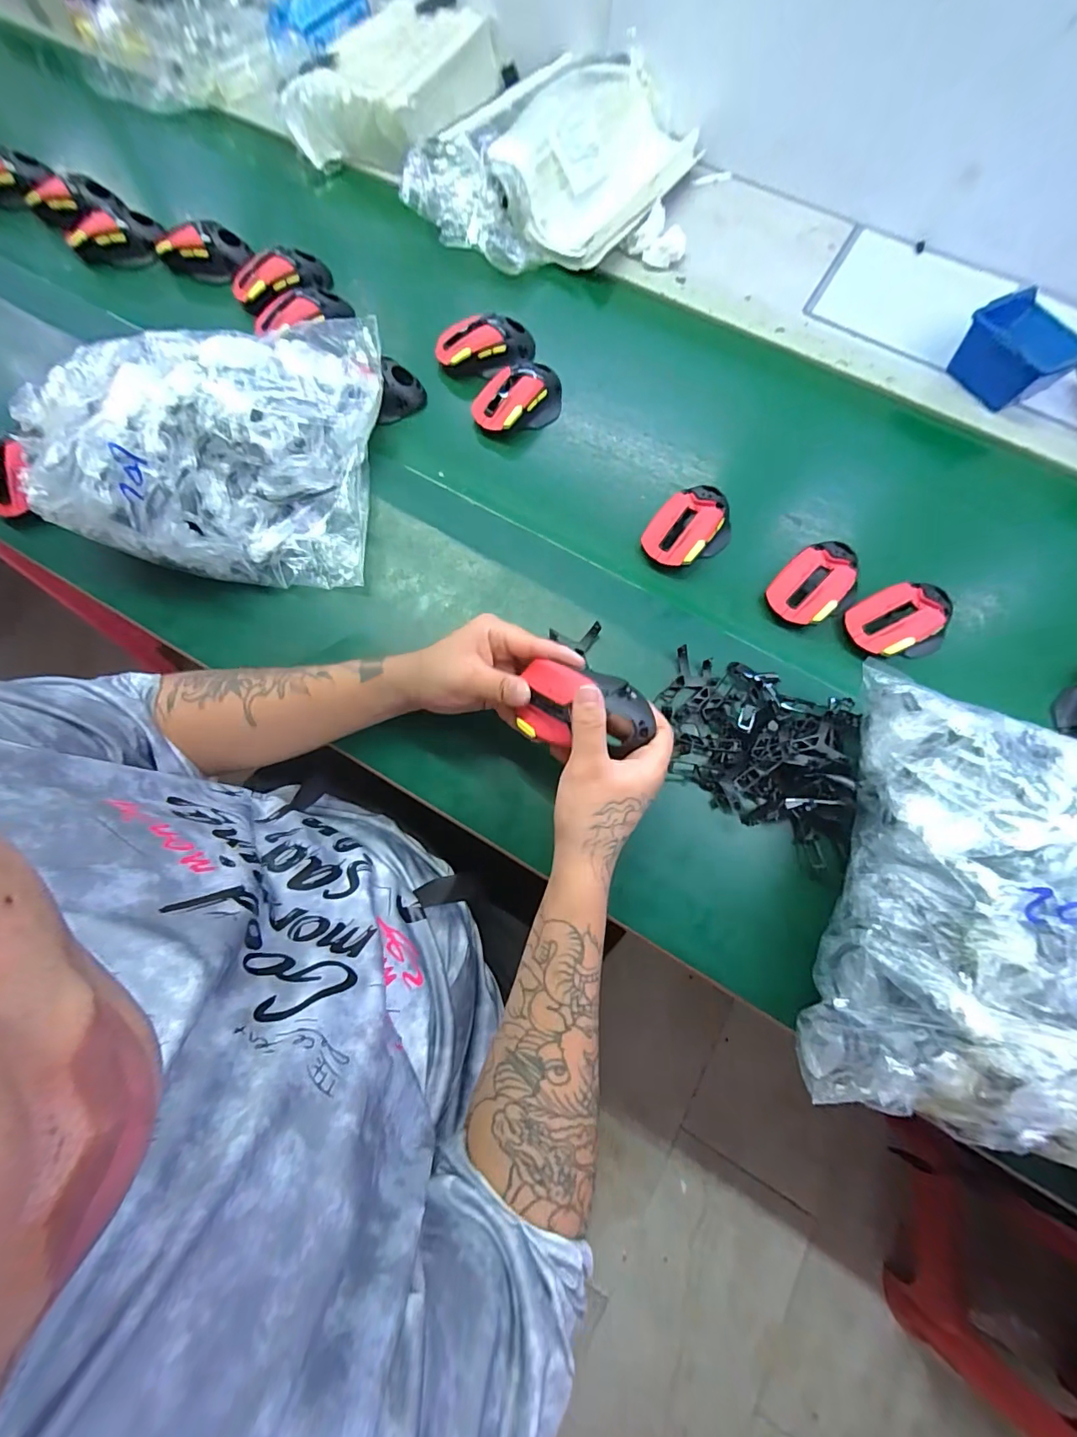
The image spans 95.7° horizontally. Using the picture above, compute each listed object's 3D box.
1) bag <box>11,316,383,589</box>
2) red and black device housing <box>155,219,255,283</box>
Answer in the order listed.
[{"bbox_3d":[-0.327,-0.282,0.501,0.292,0.129,0.268,2,73,-1],"label":"bag"},{"bbox_3d":[-0.426,-0.594,0.623,0.111,0.055,0.031,-8,50,-5],"label":"red and black device housing"}]

